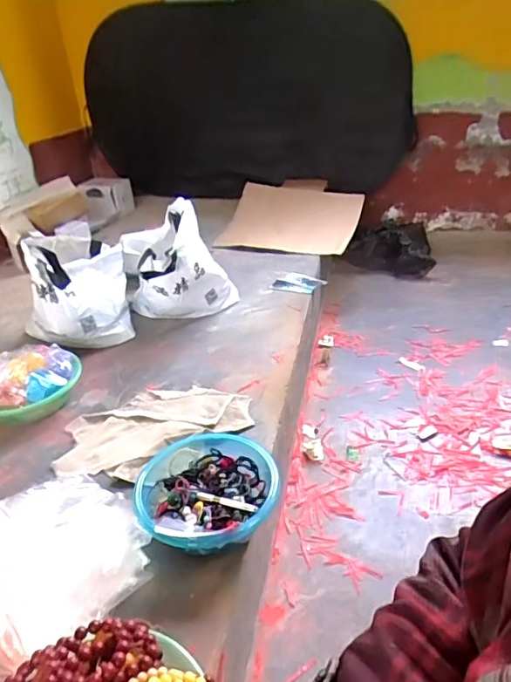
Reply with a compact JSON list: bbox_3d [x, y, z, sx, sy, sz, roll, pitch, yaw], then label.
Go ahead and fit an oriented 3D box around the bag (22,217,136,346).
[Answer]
[{"bbox_3d":[-0.482,-0.150,1.372,0.279,0.252,0.294,-14,32,-16],"label":"bag"}]

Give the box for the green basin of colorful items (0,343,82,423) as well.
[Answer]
[{"bbox_3d":[-0.496,0.092,1.102,0.236,0.113,0.199,-21,34,-24],"label":"green basin of colorful items"}]

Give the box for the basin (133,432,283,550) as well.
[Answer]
[{"bbox_3d":[-0.073,0.242,0.817,0.216,0.086,0.221,-3,31,2],"label":"basin"}]

